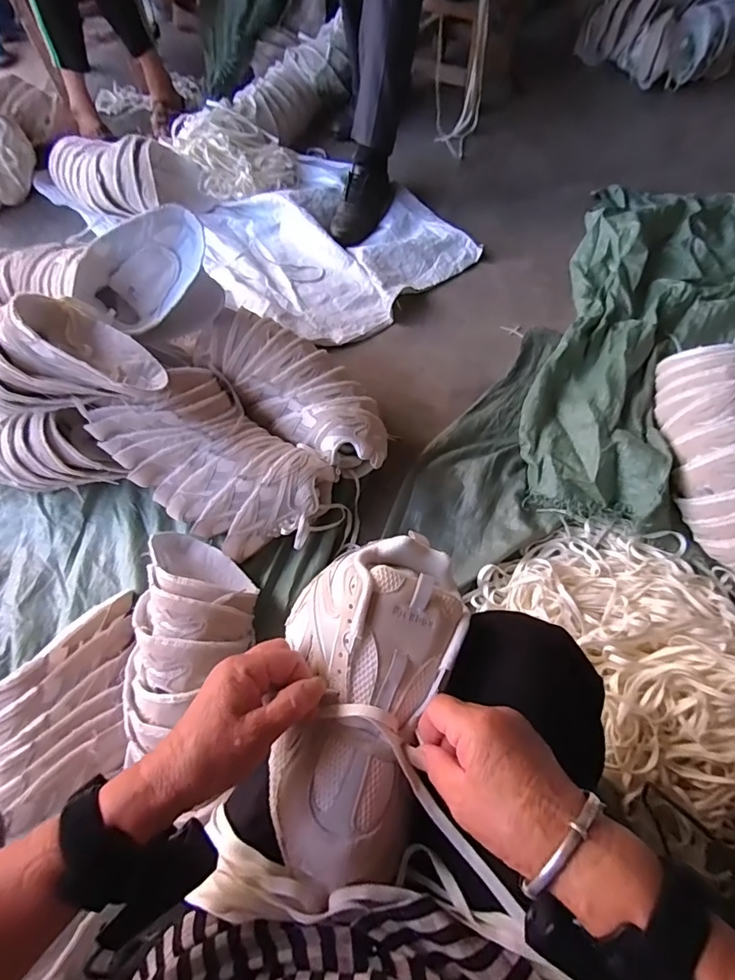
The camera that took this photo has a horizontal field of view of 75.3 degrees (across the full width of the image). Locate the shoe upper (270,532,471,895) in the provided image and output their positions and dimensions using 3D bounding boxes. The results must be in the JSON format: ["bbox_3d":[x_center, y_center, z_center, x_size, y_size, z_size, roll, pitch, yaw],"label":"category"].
[{"bbox_3d":[-0.007,0.148,0.362,0.130,0.061,0.239,13,75,8],"label":"shoe upper"}]

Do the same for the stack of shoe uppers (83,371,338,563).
[{"bbox_3d":[-0.255,-0.050,0.803,0.364,0.154,0.219,34,71,19],"label":"stack of shoe uppers"}]

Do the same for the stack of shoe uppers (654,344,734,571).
[{"bbox_3d":[0.598,-0.062,0.778,0.168,0.116,0.421,1,64,5],"label":"stack of shoe uppers"}]

